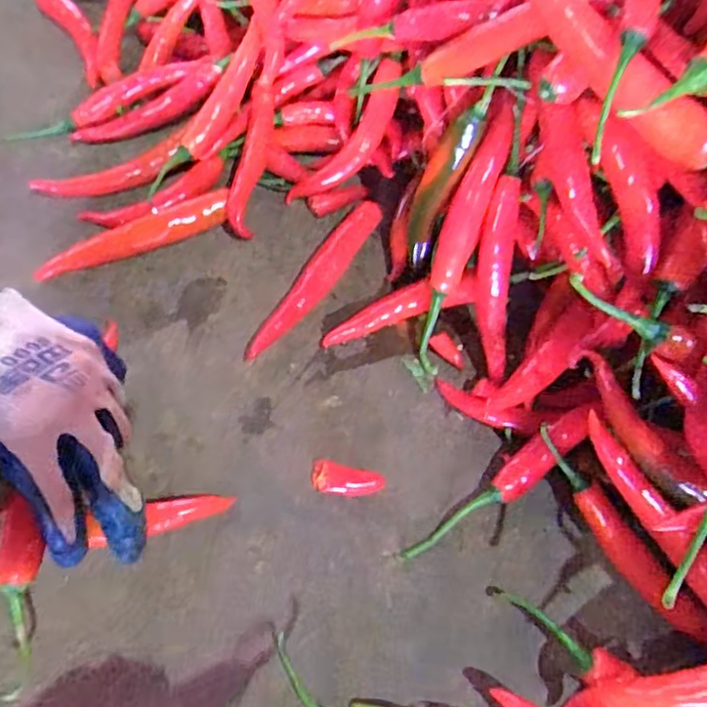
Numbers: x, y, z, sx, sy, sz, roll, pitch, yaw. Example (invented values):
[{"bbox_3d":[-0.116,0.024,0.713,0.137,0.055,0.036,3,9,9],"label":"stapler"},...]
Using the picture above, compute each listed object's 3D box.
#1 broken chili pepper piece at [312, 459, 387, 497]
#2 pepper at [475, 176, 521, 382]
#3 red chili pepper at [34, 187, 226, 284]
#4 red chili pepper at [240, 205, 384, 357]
[{"bbox_3d":[-0.004,0.076,0.364,0.042,0.011,0.018,14,63,4],"label":"broken chili pepper piece"},{"bbox_3d":[0.087,-0.046,0.385,0.021,0.019,0.117,0,103,-3],"label":"pepper"},{"bbox_3d":[-0.151,-0.081,0.432,0.134,0.019,0.021,-21,66,-14],"label":"red chili pepper"},{"bbox_3d":[-0.026,-0.050,0.421,0.023,0.021,0.136,32,65,13],"label":"red chili pepper"}]

